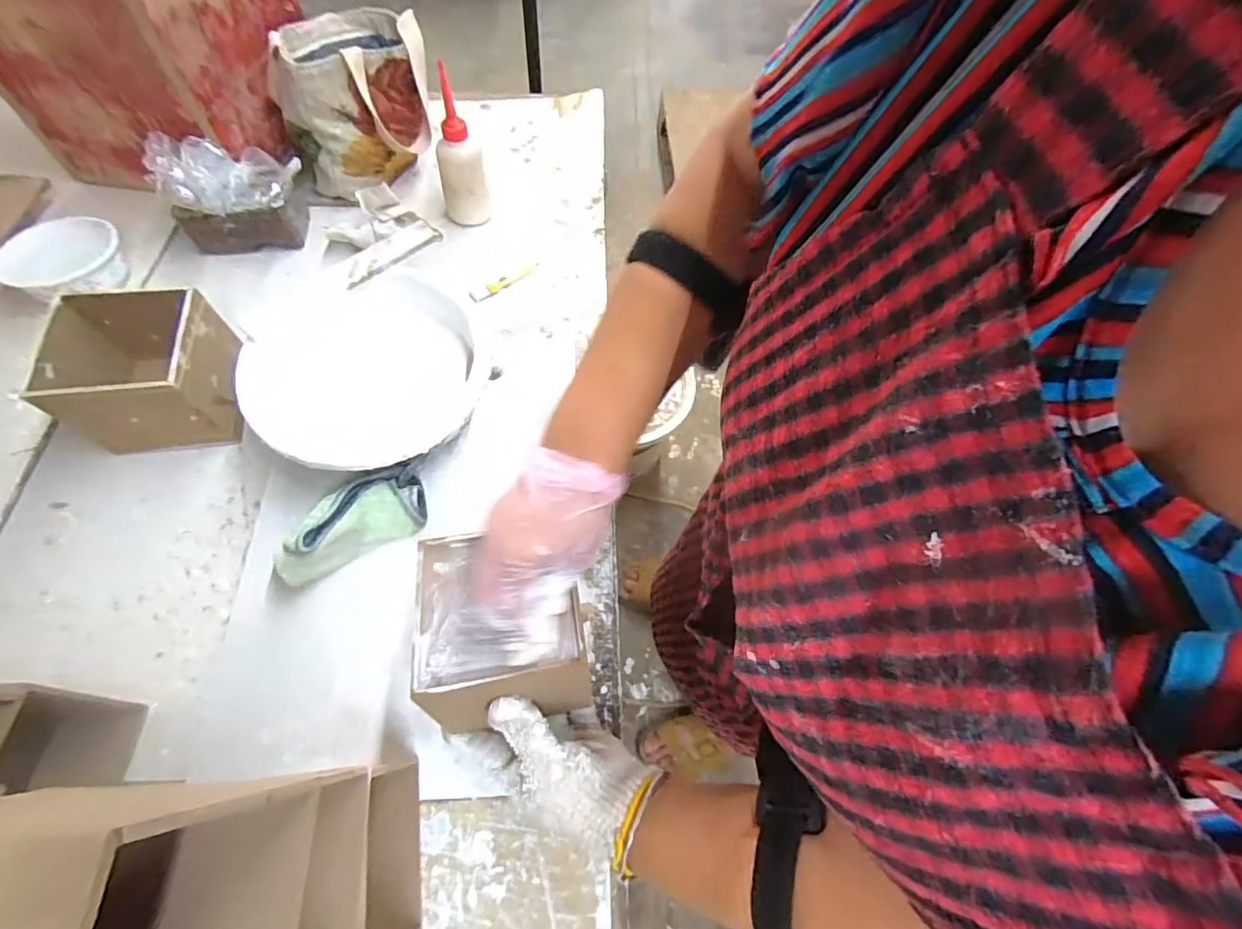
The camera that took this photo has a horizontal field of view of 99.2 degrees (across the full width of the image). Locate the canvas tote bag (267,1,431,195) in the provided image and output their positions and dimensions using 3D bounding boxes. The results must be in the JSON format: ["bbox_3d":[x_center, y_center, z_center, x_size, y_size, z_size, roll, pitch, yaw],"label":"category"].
[{"bbox_3d":[-0.332,-0.474,0.682,0.169,0.143,0.201,-7,64,-6],"label":"canvas tote bag"}]

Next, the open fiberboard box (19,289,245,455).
[{"bbox_3d":[-0.438,-0.088,0.507,0.128,0.107,0.118,-12,65,-9],"label":"open fiberboard box"}]

